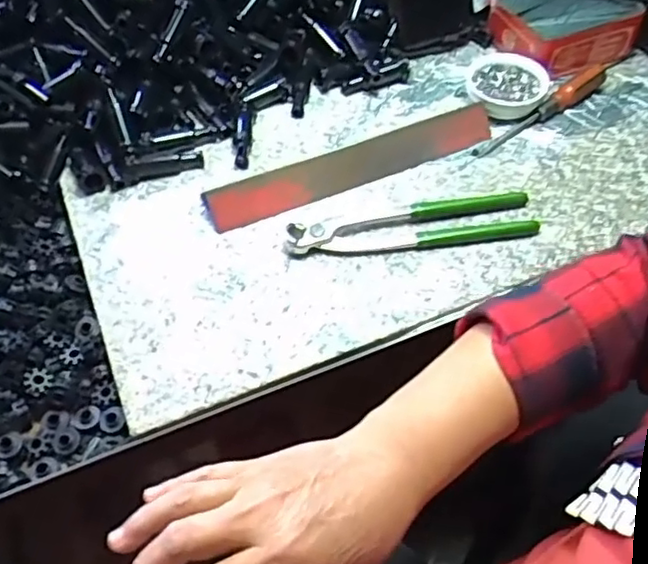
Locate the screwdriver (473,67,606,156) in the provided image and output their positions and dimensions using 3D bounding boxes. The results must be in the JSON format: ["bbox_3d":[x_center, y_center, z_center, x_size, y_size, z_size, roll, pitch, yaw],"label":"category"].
[{"bbox_3d":[0.202,-0.156,0.602,0.157,0.020,0.016,-32,59,-20],"label":"screwdriver"}]

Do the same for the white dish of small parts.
[{"bbox_3d":[0.168,-0.182,0.613,0.074,0.021,0.070,-1,54,1],"label":"white dish of small parts"}]

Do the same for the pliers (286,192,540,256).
[{"bbox_3d":[0.070,-0.048,0.530,0.196,0.017,0.042,-6,54,-2],"label":"pliers"}]

